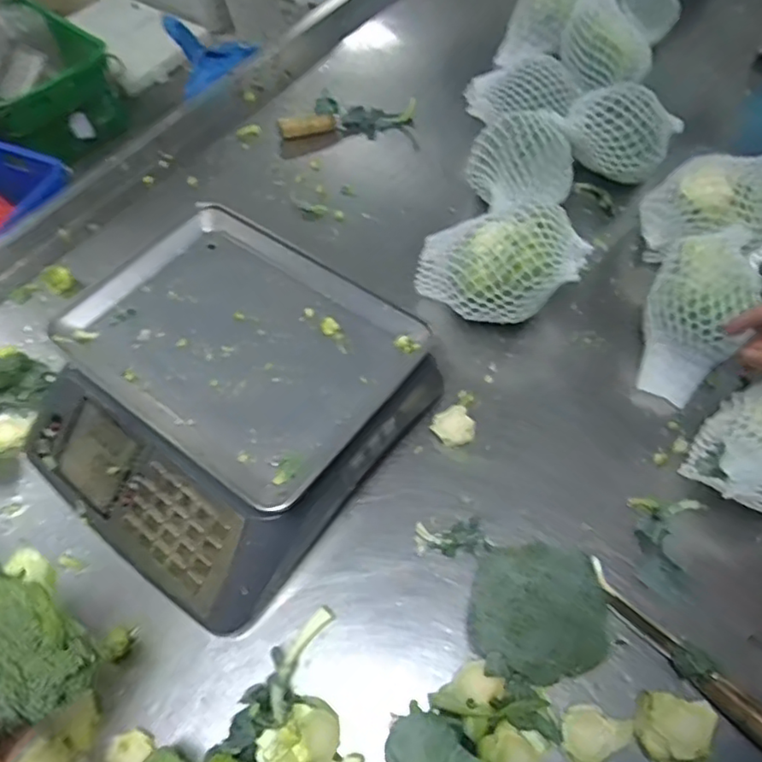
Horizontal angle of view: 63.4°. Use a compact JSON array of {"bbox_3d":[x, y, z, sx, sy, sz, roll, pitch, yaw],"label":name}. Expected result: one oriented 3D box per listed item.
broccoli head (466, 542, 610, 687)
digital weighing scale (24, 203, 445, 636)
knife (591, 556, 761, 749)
[{"bbox_3d":[0.132,0.189,0.524,0.106,0.090,0.112,-1,58,2],"label":"broccoli head"},{"bbox_3d":[-0.165,0.018,0.628,0.327,0.114,0.327,31,65,20],"label":"digital weighing scale"},{"bbox_3d":[0.259,0.232,0.524,0.026,0.031,0.199,-36,63,-18],"label":"knife"}]

